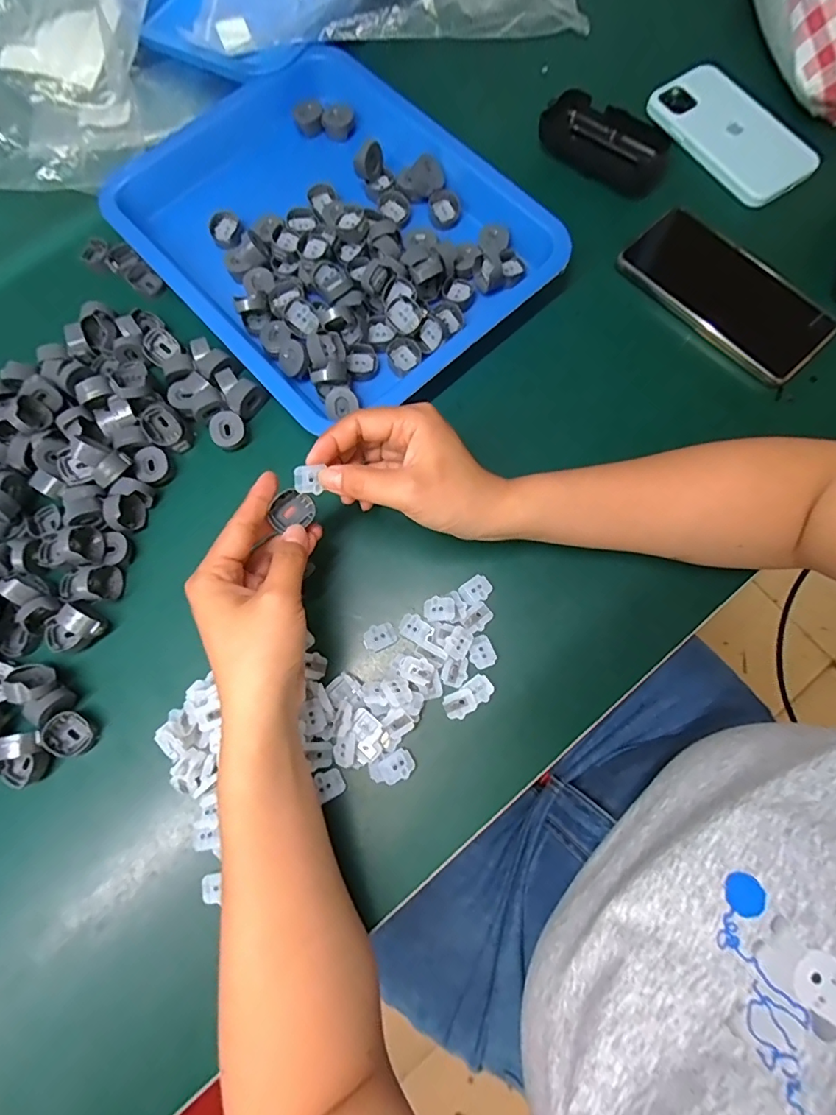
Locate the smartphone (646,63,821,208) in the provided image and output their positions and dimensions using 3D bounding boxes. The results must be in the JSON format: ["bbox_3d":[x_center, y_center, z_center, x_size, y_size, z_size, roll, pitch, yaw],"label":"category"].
[{"bbox_3d":[0.277,-0.375,0.432,0.074,0.012,0.145,-36,78,-8],"label":"smartphone"}]

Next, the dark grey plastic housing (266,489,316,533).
[{"bbox_3d":[-0.078,-0.029,0.304,0.027,0.009,0.022,-42,81,-8],"label":"dark grey plastic housing"}]

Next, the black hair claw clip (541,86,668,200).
[{"bbox_3d":[0.164,-0.363,0.432,0.110,0.027,0.050,38,79,10],"label":"black hair claw clip"}]

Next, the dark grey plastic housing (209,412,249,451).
[{"bbox_3d":[-0.147,-0.098,0.381,0.028,0.012,0.028,-1,97,-8],"label":"dark grey plastic housing"}]

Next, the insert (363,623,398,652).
[{"bbox_3d":[-0.027,0.056,0.342,0.022,0.008,0.017,-26,77,-6],"label":"insert"}]

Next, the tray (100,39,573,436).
[{"bbox_3d":[-0.082,-0.279,0.412,0.259,0.040,0.342,-41,79,-9],"label":"tray"}]

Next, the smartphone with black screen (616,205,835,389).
[{"bbox_3d":[0.250,-0.215,0.394,0.080,0.011,0.165,-41,79,-9],"label":"smartphone with black screen"}]

